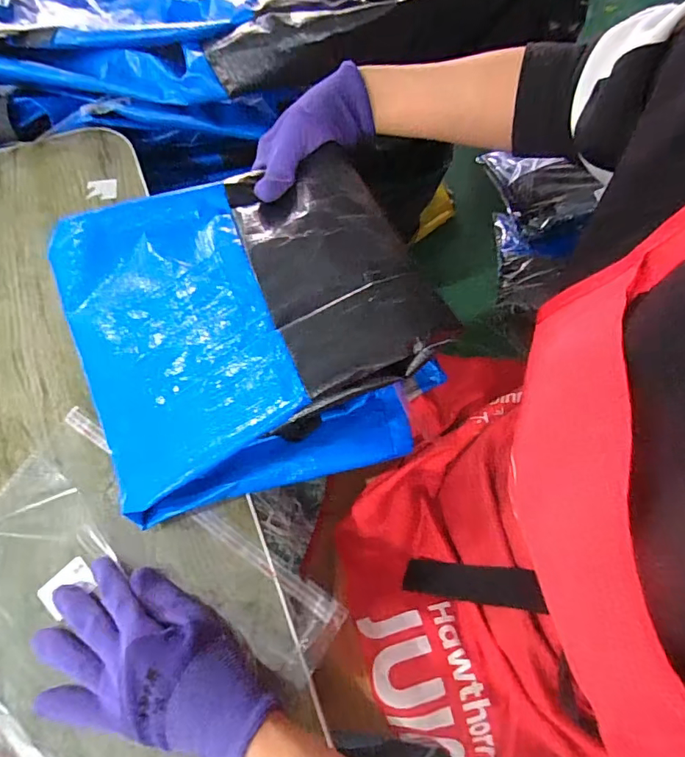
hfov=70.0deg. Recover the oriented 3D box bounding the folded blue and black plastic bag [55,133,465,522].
[{"bbox_3d":[-0.080,-0.043,0.403,0.267,0.124,0.244,-15,67,-7],"label":"folded blue and black plastic bag"}]

